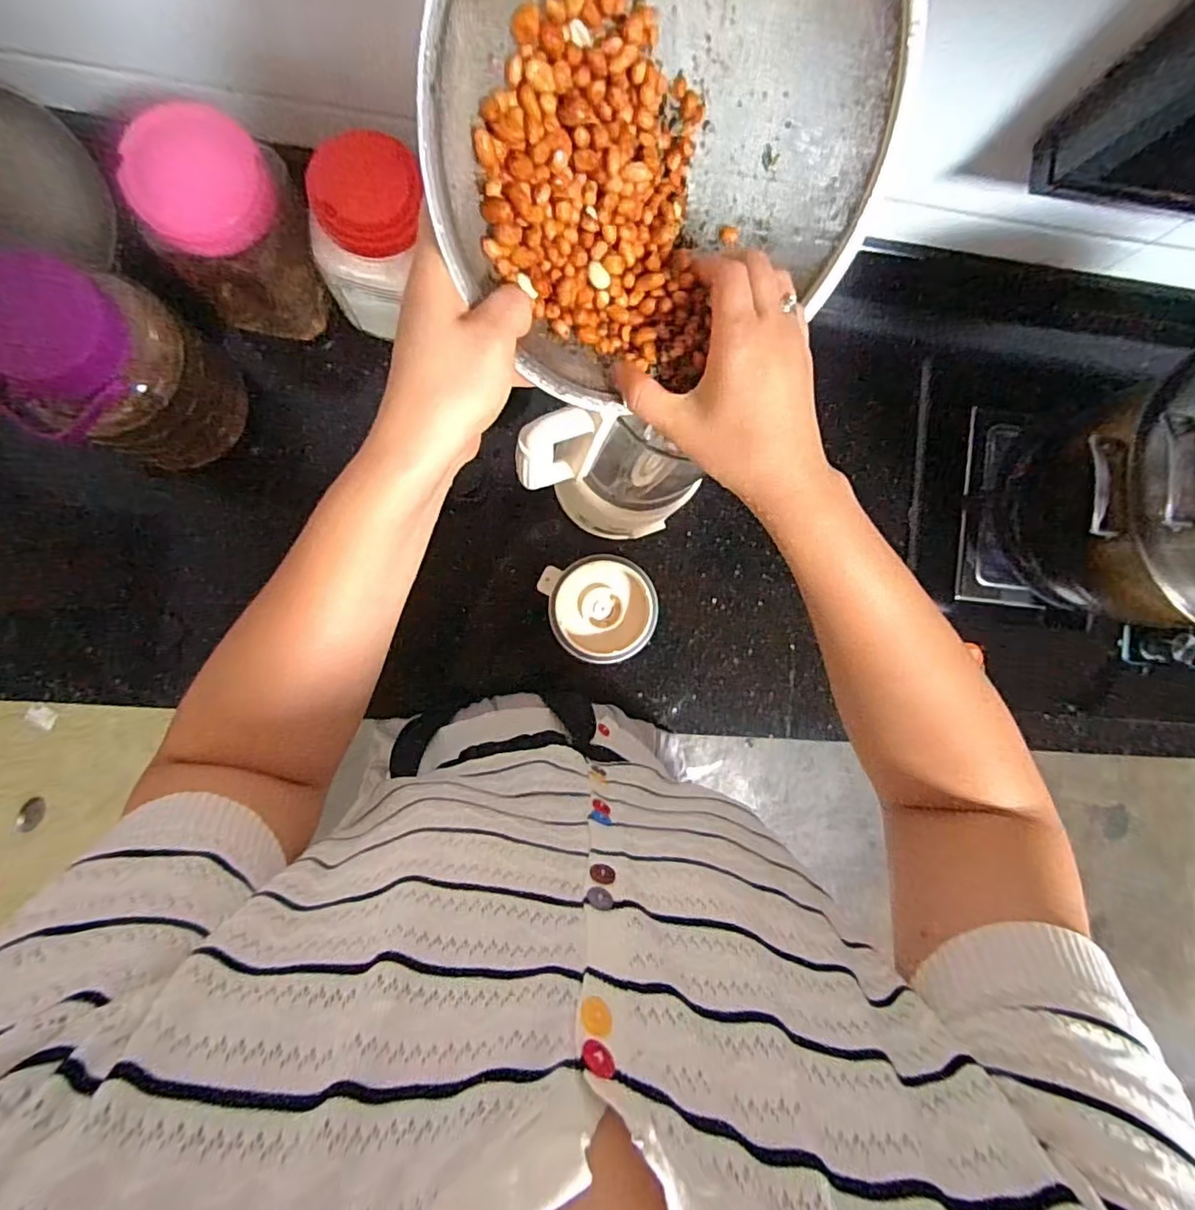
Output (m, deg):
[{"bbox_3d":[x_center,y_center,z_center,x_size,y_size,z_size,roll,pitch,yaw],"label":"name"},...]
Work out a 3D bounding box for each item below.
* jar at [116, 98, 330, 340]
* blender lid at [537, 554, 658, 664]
[{"bbox_3d":[-0.327,-0.334,0.536,0.117,0.168,0.098,0,88,-6],"label":"jar"},{"bbox_3d":[0.004,0.004,0.662,0.114,0.047,0.116,0,88,-6],"label":"blender lid"}]

